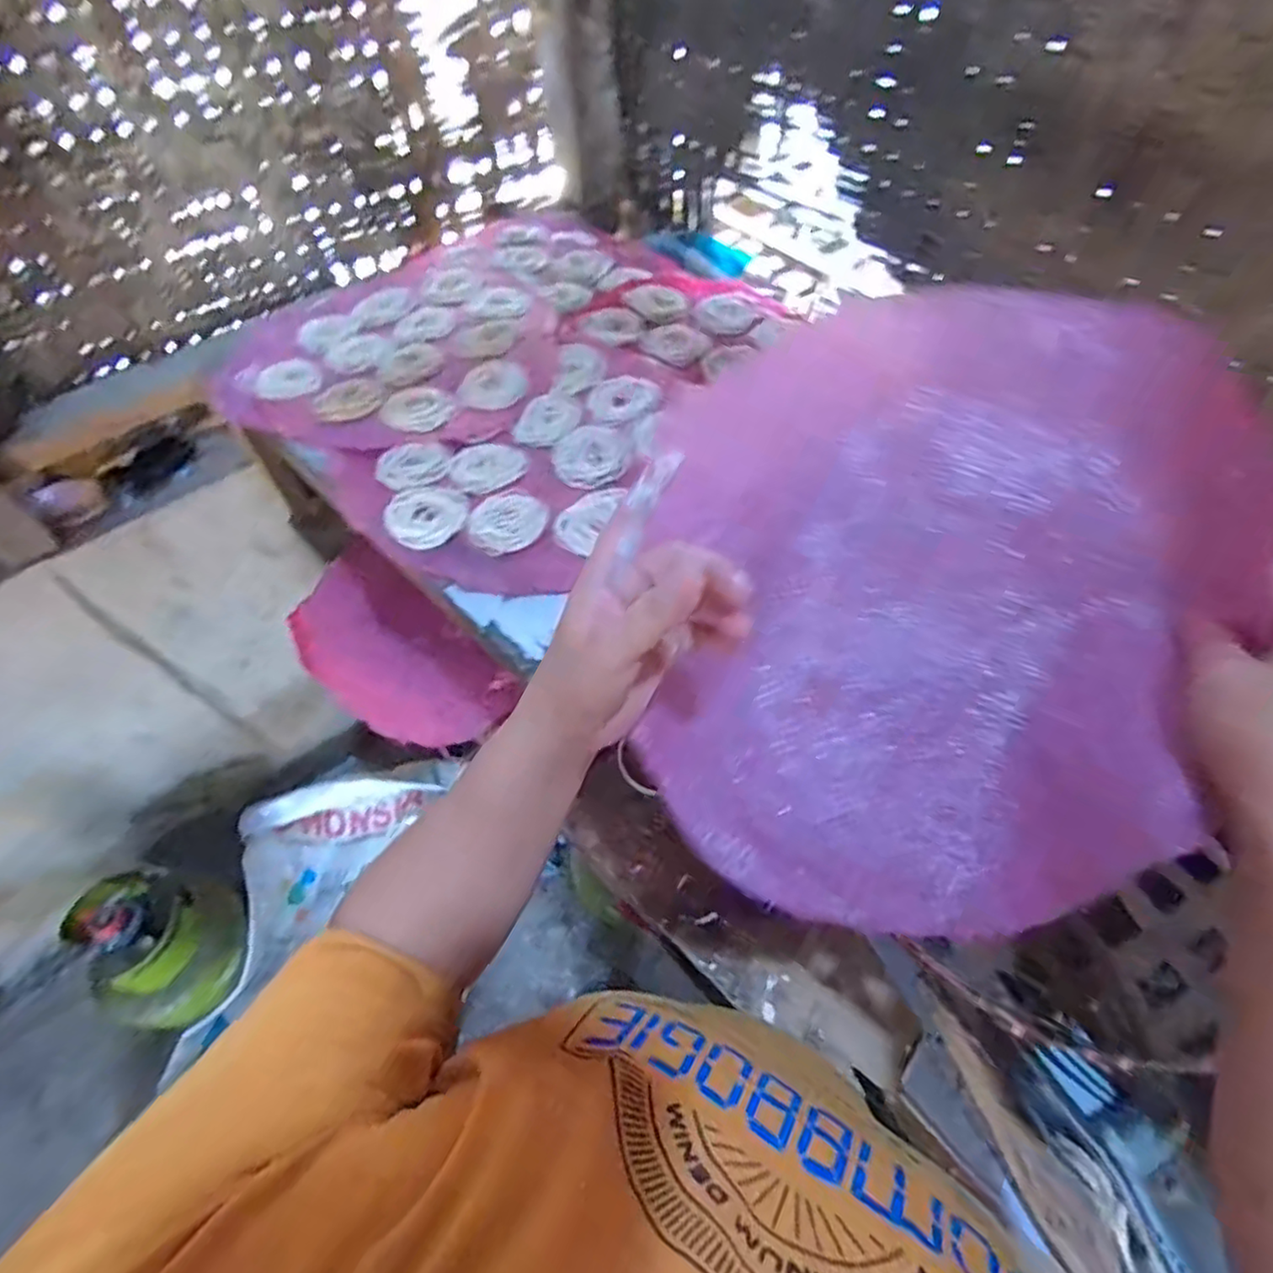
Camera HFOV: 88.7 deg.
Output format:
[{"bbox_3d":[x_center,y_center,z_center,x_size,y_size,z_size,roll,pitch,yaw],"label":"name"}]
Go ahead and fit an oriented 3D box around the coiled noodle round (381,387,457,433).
[{"bbox_3d":[-0.223,-0.229,0.661,0.076,0.009,0.057,12,56,10],"label":"coiled noodle round"}]

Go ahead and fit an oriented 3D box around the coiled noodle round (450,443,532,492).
[{"bbox_3d":[-0.142,-0.164,0.623,0.070,0.004,0.069,-38,62,-22],"label":"coiled noodle round"}]

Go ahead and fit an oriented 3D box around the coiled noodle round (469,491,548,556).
[{"bbox_3d":[-0.116,-0.104,0.577,0.064,0.010,0.067,-1,55,2],"label":"coiled noodle round"}]

